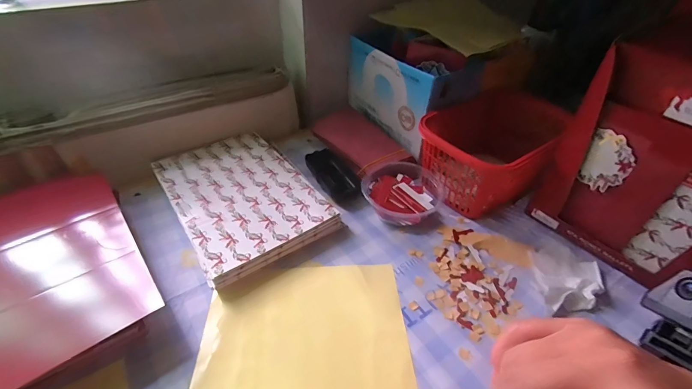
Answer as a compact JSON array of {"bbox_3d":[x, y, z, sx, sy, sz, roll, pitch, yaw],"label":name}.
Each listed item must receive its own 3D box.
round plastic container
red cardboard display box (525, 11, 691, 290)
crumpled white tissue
[{"bbox_3d":[0.083,-0.001,0.499,0.117,0.043,0.104,-14,44,-18],"label":"round plastic container"},{"bbox_3d":[0.344,-0.021,0.374,0.055,0.256,0.200,-26,48,-28],"label":"red cardboard display box"},{"bbox_3d":[0.267,0.099,0.410,0.076,0.018,0.105,12,42,11],"label":"crumpled white tissue"}]

